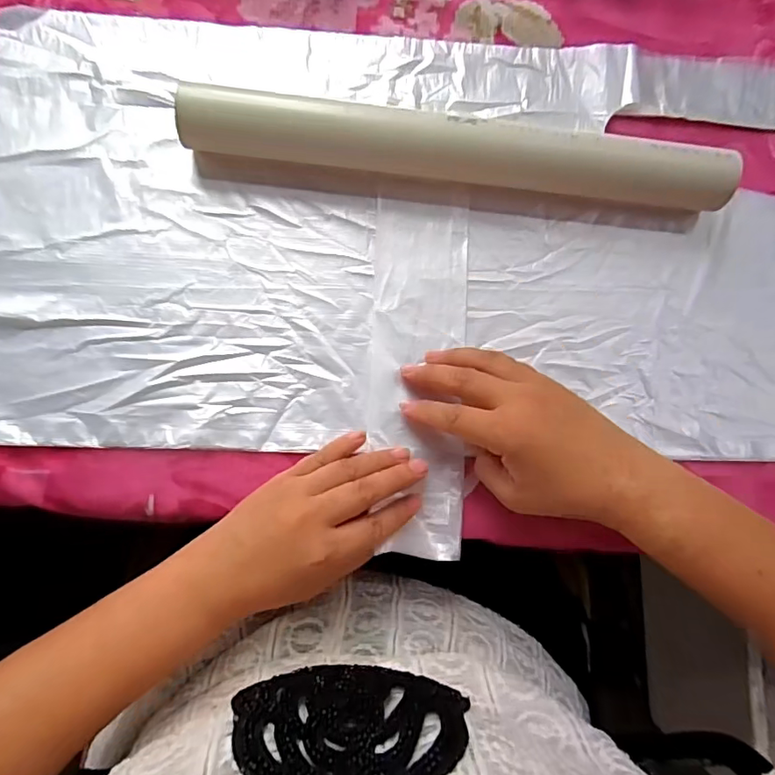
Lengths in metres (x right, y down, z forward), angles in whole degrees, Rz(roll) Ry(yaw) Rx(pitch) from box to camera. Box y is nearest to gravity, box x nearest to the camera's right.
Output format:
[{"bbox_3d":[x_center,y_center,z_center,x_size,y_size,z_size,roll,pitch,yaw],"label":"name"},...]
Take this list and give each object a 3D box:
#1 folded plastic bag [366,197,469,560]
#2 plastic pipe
[{"bbox_3d":[0.020,-0.011,0.340,0.063,0.013,0.229,2,83,-2],"label":"folded plastic bag"},{"bbox_3d":[0.047,-0.151,0.340,0.344,0.041,0.033,5,84,-3],"label":"plastic pipe"}]

